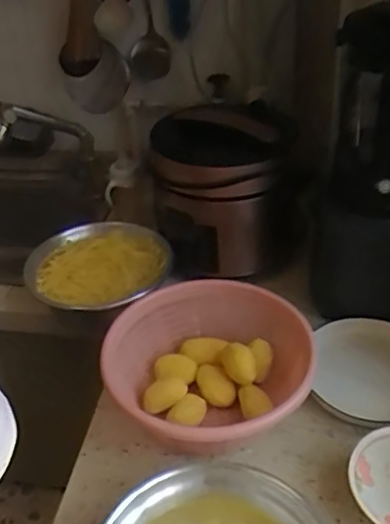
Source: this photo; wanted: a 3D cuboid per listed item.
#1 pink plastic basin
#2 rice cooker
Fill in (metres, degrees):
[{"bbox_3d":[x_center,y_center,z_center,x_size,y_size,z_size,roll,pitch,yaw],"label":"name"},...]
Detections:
[{"bbox_3d":[0.007,0.157,0.818,0.263,0.112,0.265,-3,36,2],"label":"pink plastic basin"},{"bbox_3d":[0.035,-0.131,1.033,0.212,0.244,0.217,-5,37,0],"label":"rice cooker"}]

